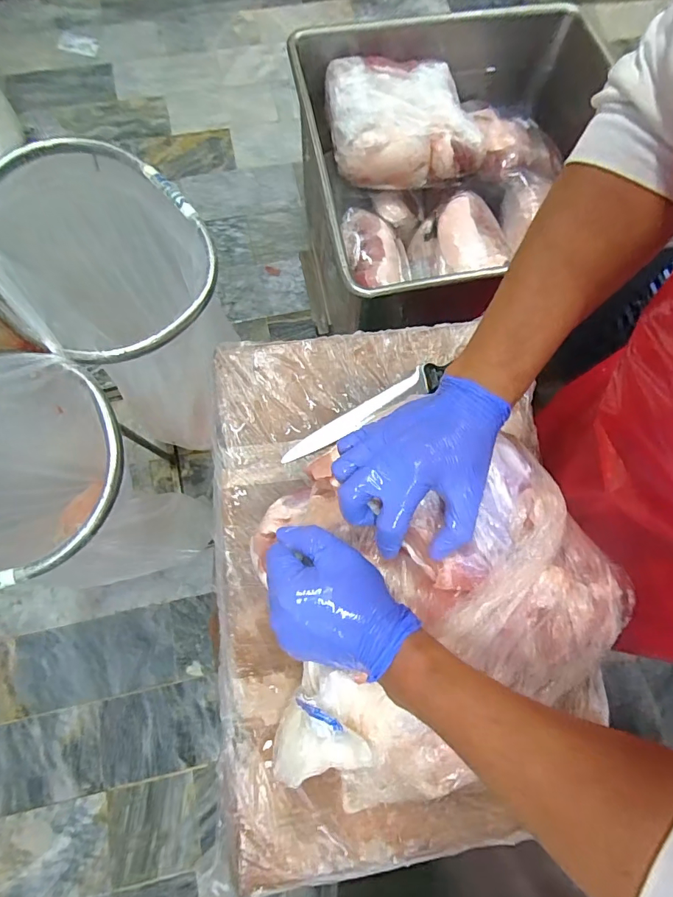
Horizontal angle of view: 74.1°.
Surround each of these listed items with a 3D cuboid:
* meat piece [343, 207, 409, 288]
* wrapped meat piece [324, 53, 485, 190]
[{"bbox_3d":[0.080,-0.399,0.900,0.136,0.053,0.187,-15,75,-6],"label":"meat piece"},{"bbox_3d":[0.140,-0.697,0.945,0.306,0.104,0.240,-10,74,-4],"label":"wrapped meat piece"}]

